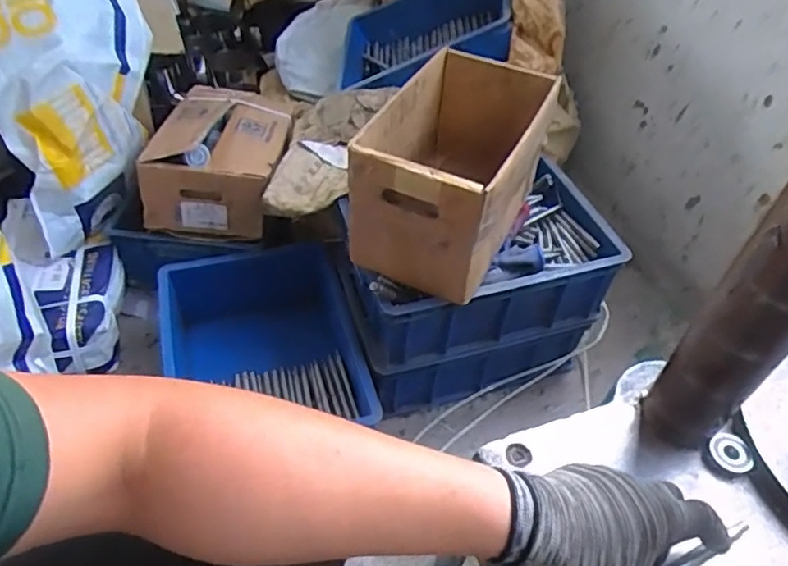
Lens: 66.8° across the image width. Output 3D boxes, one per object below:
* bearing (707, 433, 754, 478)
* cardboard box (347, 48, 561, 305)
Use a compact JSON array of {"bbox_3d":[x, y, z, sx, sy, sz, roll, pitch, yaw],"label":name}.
[{"bbox_3d":[0.288,0.148,0.512,0.036,0.013,0.034,2,47,-2],"label":"bearing"},{"bbox_3d":[0.088,-0.164,0.866,0.195,0.200,0.299,23,50,16],"label":"cardboard box"}]

